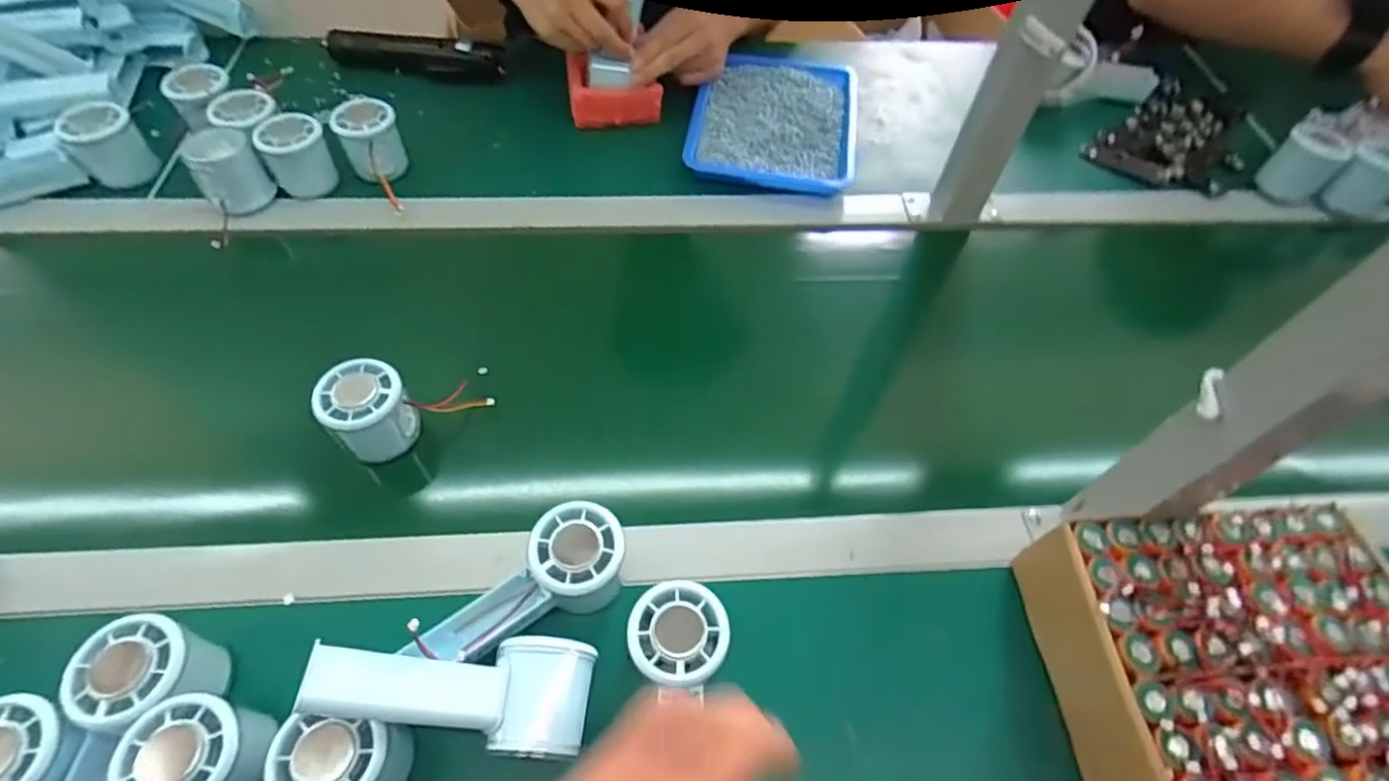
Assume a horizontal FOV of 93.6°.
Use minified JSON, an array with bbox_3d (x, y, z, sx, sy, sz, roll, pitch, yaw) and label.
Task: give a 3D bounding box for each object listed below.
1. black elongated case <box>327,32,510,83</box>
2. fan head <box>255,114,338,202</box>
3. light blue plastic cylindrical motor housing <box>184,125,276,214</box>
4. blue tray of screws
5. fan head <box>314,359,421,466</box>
[{"bbox_3d":[-0.312,-0.382,0.740,0.194,0.039,0.033,5,56,-2],"label":"black elongated case"},{"bbox_3d":[-0.373,-0.222,0.617,0.052,0.067,0.045,-25,62,-20],"label":"fan head"},{"bbox_3d":[-0.425,-0.201,0.598,0.051,0.057,0.051,2,57,-4],"label":"light blue plastic cylindrical motor housing"},{"bbox_3d":[0.089,-0.300,0.714,0.173,0.024,0.202,9,56,1],"label":"blue tray of screws"},{"bbox_3d":[-0.237,0.015,0.475,0.051,0.060,0.054,35,63,17],"label":"fan head"}]

